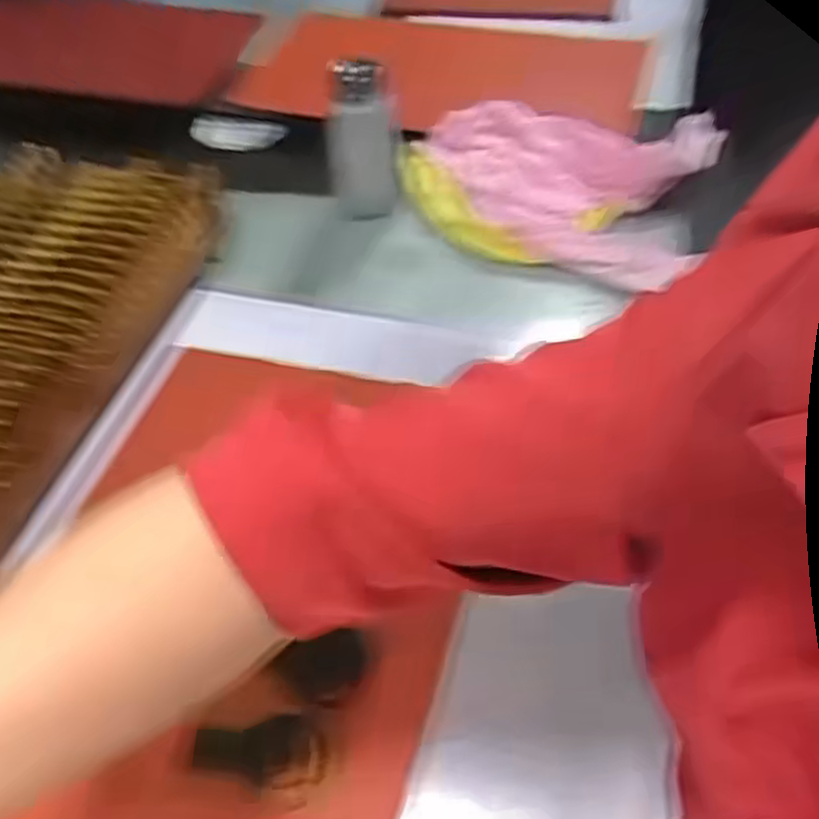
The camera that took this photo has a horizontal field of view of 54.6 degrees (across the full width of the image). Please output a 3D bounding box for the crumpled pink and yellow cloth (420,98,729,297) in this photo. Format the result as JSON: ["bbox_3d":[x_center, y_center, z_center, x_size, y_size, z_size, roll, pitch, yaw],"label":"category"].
[{"bbox_3d":[0.128,-0.212,0.688,0.246,0.046,0.237,13,53,14],"label":"crumpled pink and yellow cloth"}]

